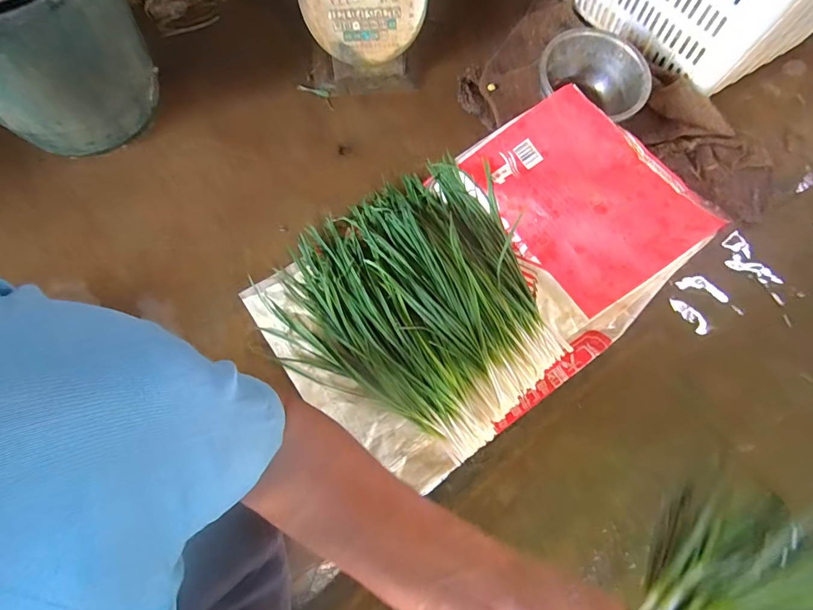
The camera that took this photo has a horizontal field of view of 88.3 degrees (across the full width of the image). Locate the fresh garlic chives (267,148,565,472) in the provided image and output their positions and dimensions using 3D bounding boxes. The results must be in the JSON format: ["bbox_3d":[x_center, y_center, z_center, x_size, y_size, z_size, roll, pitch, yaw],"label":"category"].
[{"bbox_3d":[0.035,-0.028,0.699,0.458,0.089,0.440,42,73,15],"label":"fresh garlic chives"}]

